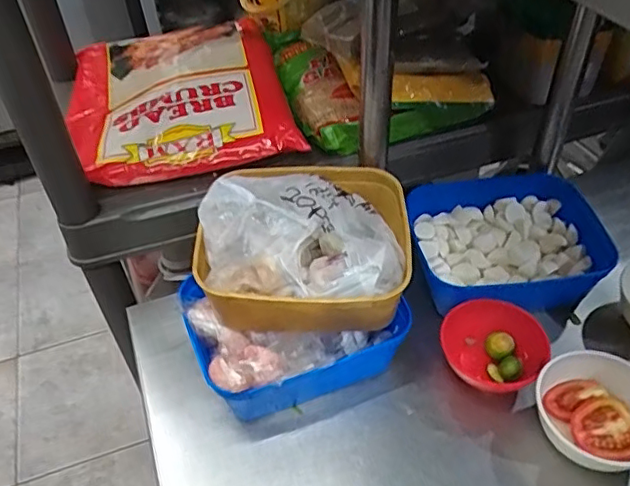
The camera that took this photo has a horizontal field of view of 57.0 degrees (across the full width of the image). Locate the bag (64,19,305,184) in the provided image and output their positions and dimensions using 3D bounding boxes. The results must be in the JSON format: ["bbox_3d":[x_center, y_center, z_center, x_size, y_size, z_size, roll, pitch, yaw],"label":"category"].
[{"bbox_3d":[-0.180,-0.193,0.735,0.276,0.057,0.300,-11,44,-8],"label":"bag"}]

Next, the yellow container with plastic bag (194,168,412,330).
[{"bbox_3d":[-0.010,0.004,0.563,0.194,0.087,0.163,1,44,5],"label":"yellow container with plastic bag"}]

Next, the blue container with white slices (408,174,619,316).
[{"bbox_3d":[0.220,0.004,0.666,0.212,0.061,0.182,-7,44,-4],"label":"blue container with white slices"}]

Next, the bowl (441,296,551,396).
[{"bbox_3d":[0.179,0.105,0.582,0.097,0.050,0.102,-2,43,1],"label":"bowl"}]

